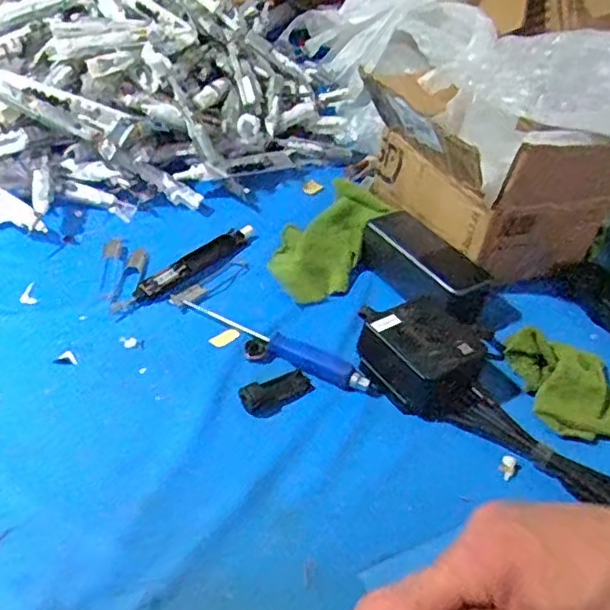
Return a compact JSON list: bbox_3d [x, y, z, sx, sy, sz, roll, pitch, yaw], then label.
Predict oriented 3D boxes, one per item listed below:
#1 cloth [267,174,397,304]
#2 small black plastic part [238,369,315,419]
[{"bbox_3d":[0.023,-0.073,0.640,0.084,0.035,0.170,23,41,15],"label":"cloth"},{"bbox_3d":[-0.021,0.068,0.491,0.057,0.009,0.029,-12,44,-24],"label":"small black plastic part"}]

